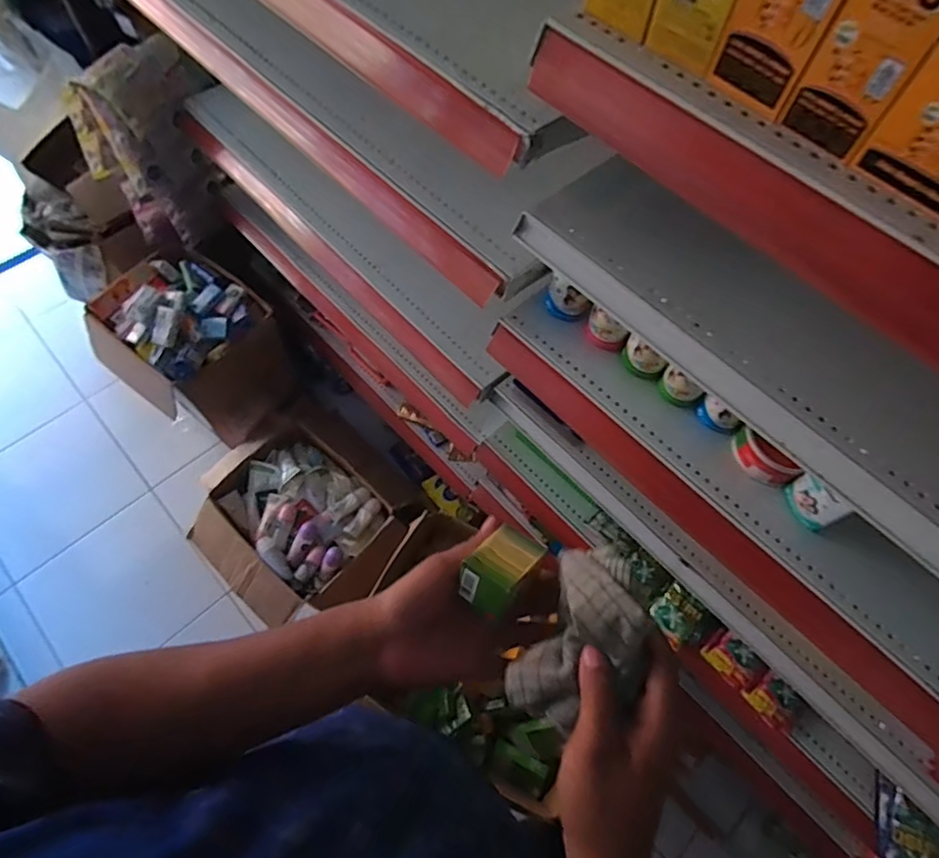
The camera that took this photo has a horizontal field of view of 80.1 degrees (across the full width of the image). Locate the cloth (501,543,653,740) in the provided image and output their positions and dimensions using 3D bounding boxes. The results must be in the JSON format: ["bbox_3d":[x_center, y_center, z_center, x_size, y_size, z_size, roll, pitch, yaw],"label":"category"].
[{"bbox_3d":[0.085,0.140,0.379,0.074,0.060,0.122,26,65,11],"label":"cloth"}]

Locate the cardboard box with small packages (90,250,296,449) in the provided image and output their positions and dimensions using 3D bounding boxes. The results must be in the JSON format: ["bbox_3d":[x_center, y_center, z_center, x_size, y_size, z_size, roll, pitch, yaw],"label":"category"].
[{"bbox_3d":[-0.668,-0.192,1.370,0.315,0.356,0.321,32,67,13],"label":"cardboard box with small packages"}]

